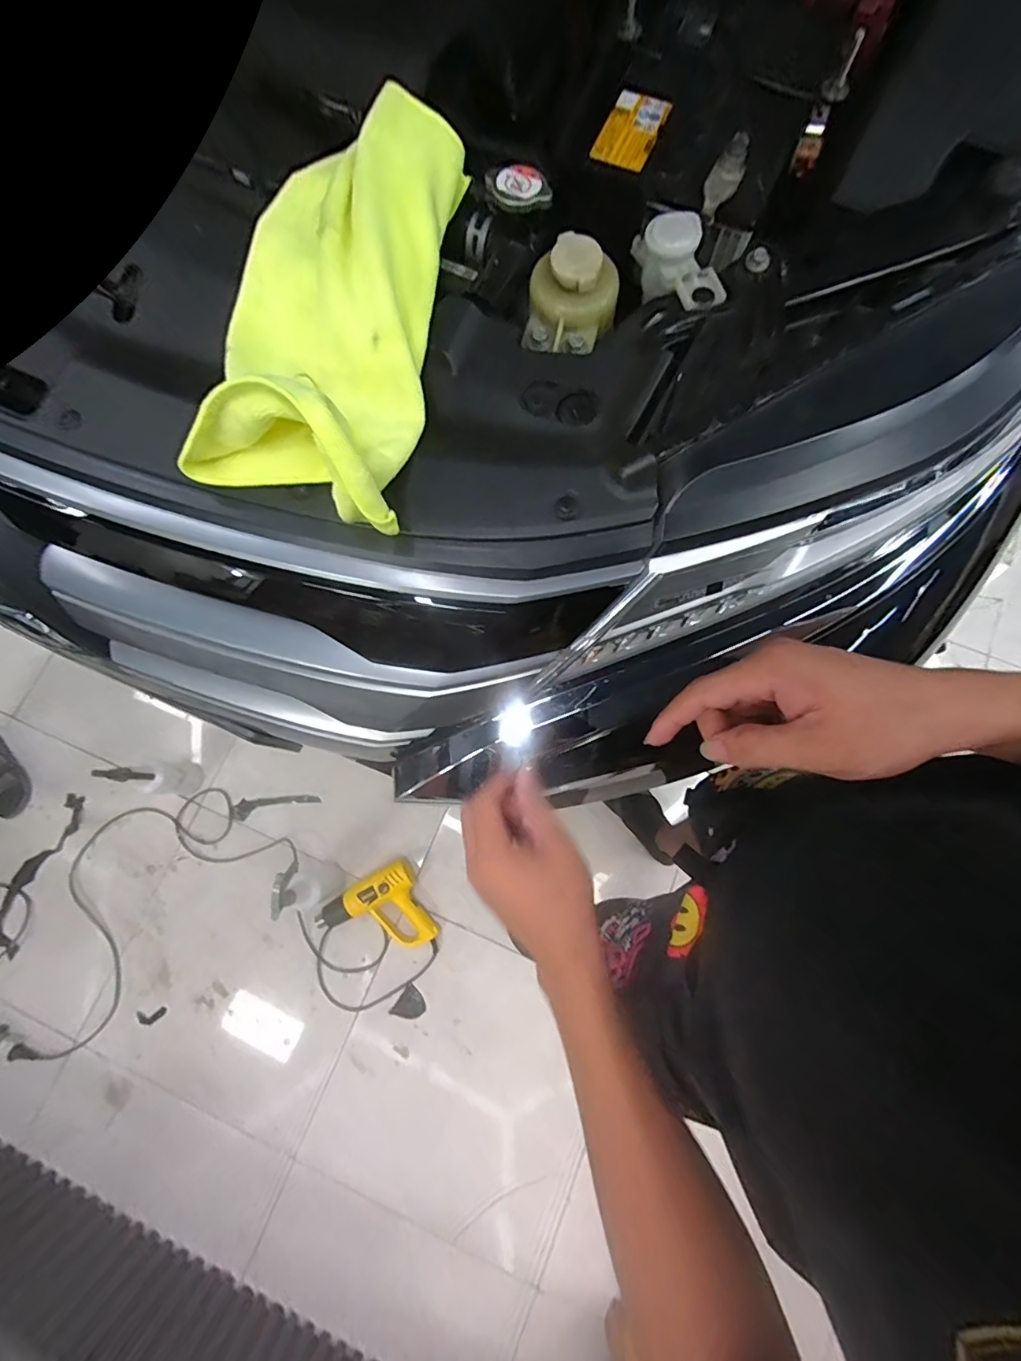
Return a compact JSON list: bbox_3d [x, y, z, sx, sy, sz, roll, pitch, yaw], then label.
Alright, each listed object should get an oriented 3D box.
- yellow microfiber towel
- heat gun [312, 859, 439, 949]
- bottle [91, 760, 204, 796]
[{"bbox_3d":[-0.141,-0.287,0.379,0.168,0.085,0.349,7,78,2],"label":"yellow microfiber towel"},{"bbox_3d":[-0.326,0.587,1.262,0.251,0.070,0.206,-30,79,-5],"label":"heat gun"},{"bbox_3d":[-0.857,0.235,1.239,0.095,0.267,0.086,-2,80,0],"label":"bottle"}]

